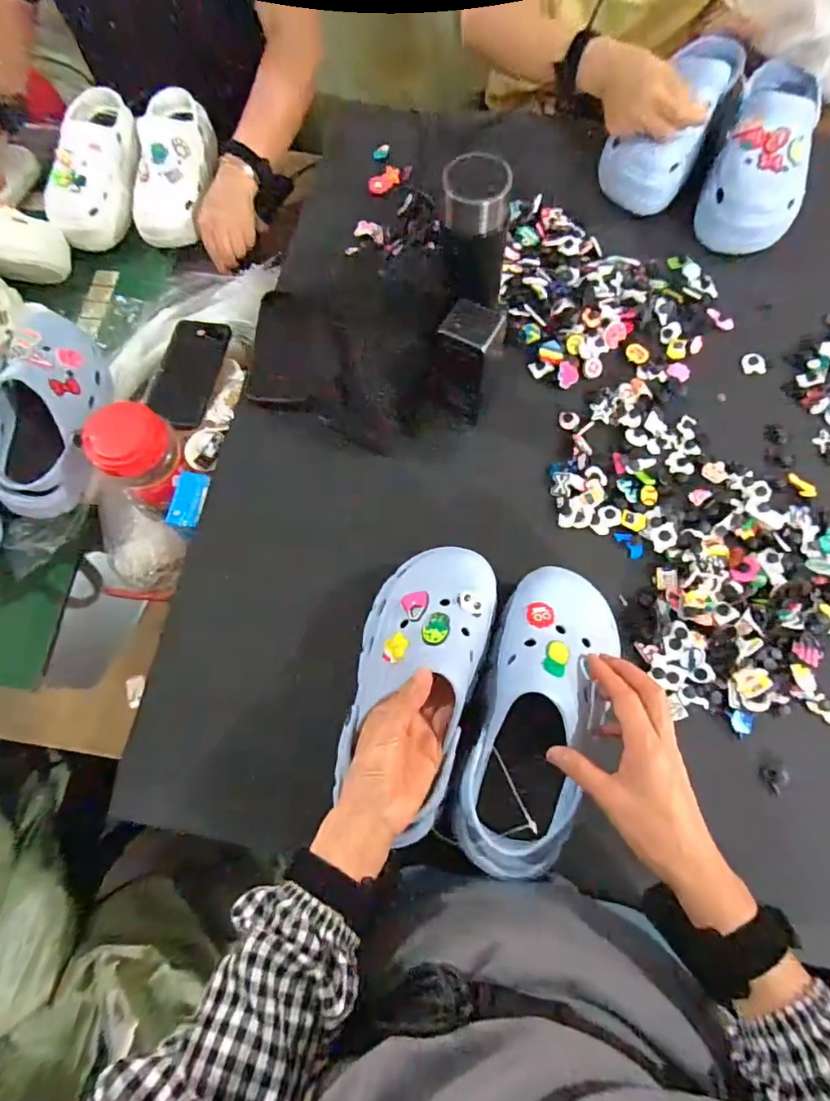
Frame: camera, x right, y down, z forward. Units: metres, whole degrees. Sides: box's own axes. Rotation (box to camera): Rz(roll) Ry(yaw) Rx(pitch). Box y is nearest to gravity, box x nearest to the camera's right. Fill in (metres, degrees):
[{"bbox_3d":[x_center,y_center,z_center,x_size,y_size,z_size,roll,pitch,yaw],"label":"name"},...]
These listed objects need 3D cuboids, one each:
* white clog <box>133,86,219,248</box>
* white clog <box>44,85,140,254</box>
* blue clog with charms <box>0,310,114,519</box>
[{"bbox_3d":[-0.370,-0.587,0.812,0.093,0.086,0.227,9,88,5],"label":"white clog"},{"bbox_3d":[-0.488,-0.580,0.820,0.093,0.107,0.237,3,72,4],"label":"white clog"},{"bbox_3d":[-0.453,-0.180,0.661,0.093,0.101,0.262,2,72,3],"label":"blue clog with charms"}]

